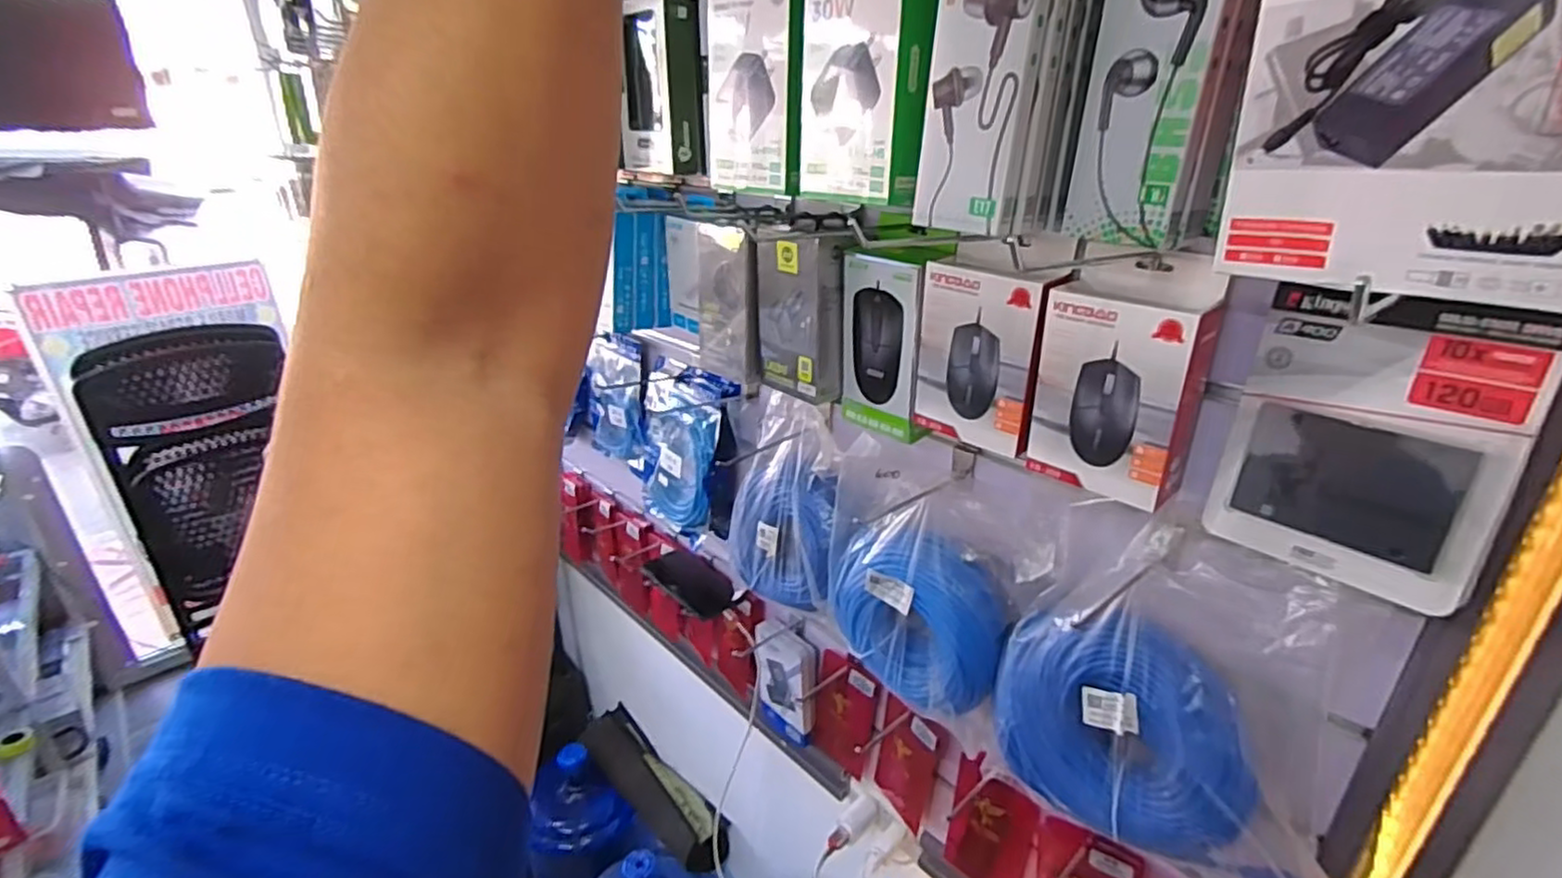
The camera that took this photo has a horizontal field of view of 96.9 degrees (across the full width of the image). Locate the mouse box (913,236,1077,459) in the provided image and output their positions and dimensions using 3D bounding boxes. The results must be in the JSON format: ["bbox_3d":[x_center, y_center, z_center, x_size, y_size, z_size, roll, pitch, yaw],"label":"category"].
[{"bbox_3d":[0.164,-0.071,0.555,0.103,0.149,0.049,22,32,39],"label":"mouse box"}]

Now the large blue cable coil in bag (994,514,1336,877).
[{"bbox_3d":[0.291,0.196,0.513,0.253,0.223,0.084,22,32,39],"label":"large blue cable coil in bag"}]

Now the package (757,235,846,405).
[{"bbox_3d":[0.016,-0.115,0.651,0.038,0.146,0.086,-21,32,-38],"label":"package"}]

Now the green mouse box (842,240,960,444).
[{"bbox_3d":[0.099,-0.087,0.614,0.045,0.166,0.085,-18,30,-34],"label":"green mouse box"}]

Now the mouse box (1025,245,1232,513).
[{"bbox_3d":[0.239,-0.044,0.486,0.101,0.161,0.055,21,32,39],"label":"mouse box"}]

